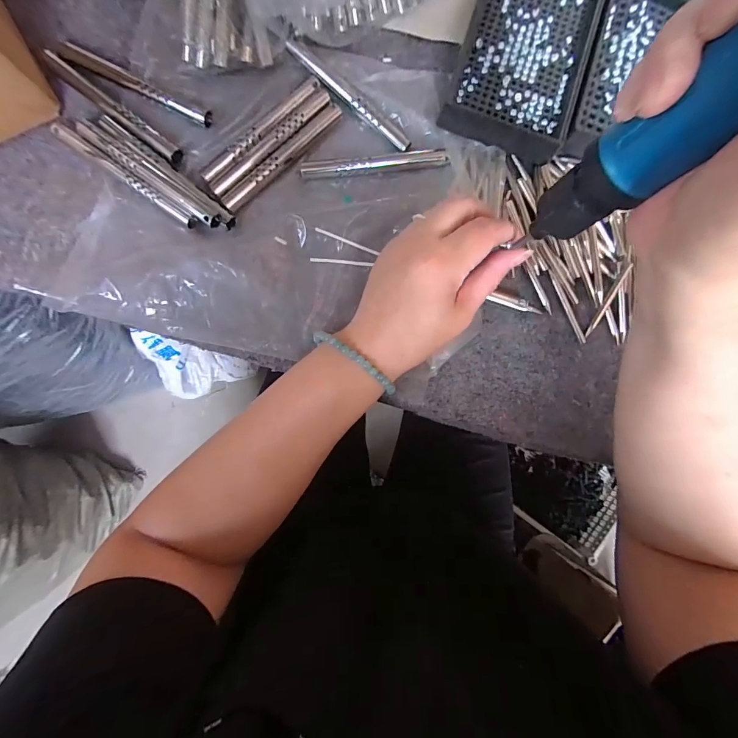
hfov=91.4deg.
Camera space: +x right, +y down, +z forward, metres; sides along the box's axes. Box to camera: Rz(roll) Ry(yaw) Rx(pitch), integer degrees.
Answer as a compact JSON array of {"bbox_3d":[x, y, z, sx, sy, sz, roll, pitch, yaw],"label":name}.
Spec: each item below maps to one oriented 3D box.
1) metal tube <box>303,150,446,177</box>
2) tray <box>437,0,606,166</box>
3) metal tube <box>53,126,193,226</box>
[{"bbox_3d":[0.004,-0.150,0.263,0.105,0.008,0.012,-7,89,-5],"label":"metal tube"},{"bbox_3d":[0.116,-0.234,0.270,0.090,0.018,0.138,18,87,-4],"label":"tray"},{"bbox_3d":[-0.168,-0.132,0.248,0.109,0.008,0.008,35,86,-3],"label":"metal tube"}]

